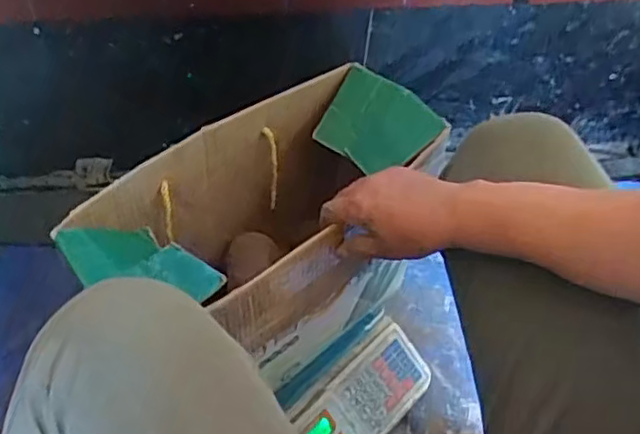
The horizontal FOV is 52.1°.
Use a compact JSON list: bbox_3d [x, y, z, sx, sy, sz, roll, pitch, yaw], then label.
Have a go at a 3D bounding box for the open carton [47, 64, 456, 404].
[{"bbox_3d":[-0.043,0.012,0.638,0.169,0.171,0.351,36,55,23],"label":"open carton"}]

